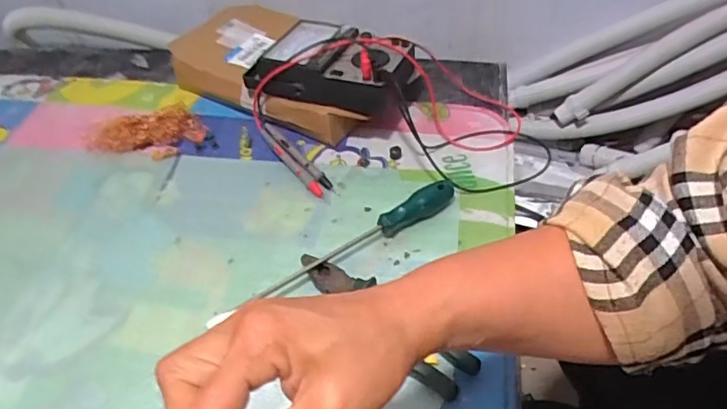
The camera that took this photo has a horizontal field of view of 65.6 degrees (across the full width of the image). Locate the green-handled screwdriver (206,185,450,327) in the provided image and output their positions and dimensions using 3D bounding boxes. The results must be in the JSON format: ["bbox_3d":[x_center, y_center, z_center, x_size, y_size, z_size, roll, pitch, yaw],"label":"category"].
[{"bbox_3d":[-0.023,0.047,0.582,0.282,0.025,0.024,-29,53,-18],"label":"green-handled screwdriver"}]

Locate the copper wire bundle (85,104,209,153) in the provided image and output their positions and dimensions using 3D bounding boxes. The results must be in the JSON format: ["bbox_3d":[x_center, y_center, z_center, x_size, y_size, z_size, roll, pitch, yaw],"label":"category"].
[{"bbox_3d":[-0.279,-0.097,0.720,0.137,0.032,0.043,-17,50,-9],"label":"copper wire bundle"}]

